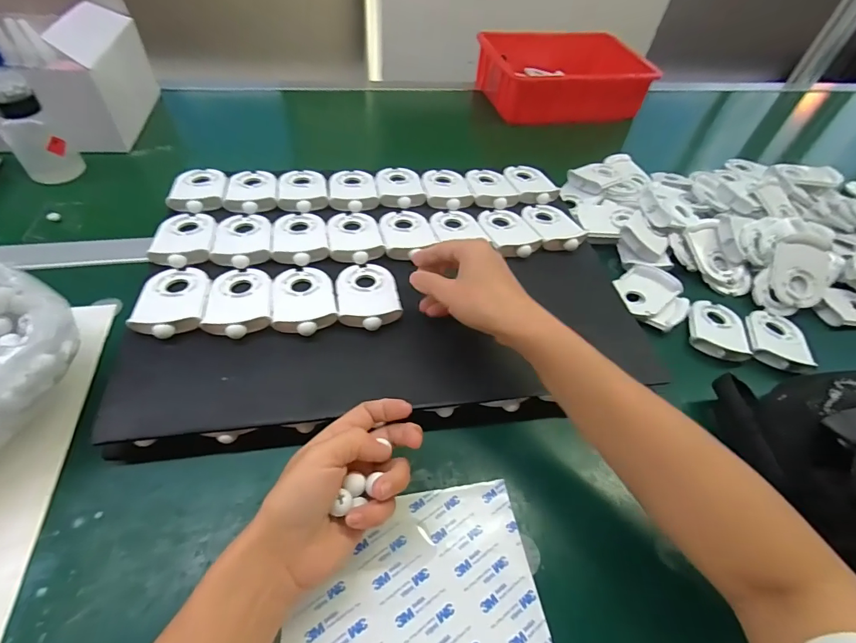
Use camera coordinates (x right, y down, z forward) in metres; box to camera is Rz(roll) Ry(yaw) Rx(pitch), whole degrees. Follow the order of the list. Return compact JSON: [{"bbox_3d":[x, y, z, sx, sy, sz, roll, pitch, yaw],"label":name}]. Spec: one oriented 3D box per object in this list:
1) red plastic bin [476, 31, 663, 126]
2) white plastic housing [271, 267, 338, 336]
[{"bbox_3d":[0.274,-0.468,0.827,0.329,0.097,0.182,-7,51,-12],"label":"red plastic bin"},{"bbox_3d":[-0.119,-0.024,0.410,0.057,0.010,0.088,-6,51,-11],"label":"white plastic housing"}]

